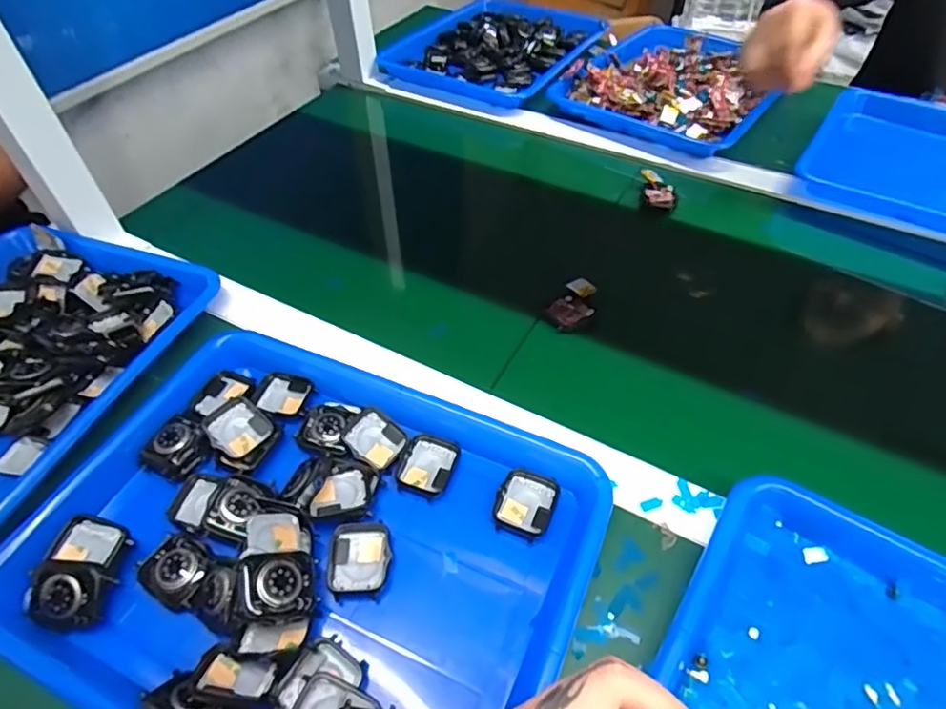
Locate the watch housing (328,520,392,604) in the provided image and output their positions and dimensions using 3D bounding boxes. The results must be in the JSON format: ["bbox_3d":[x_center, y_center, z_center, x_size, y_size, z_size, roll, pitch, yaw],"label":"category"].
[{"bbox_3d":[-0.071,0.129,0.357,0.037,0.008,0.046,-3,50,-1],"label":"watch housing"}]

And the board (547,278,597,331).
[{"bbox_3d":[0.092,-0.045,0.511,0.036,0.009,0.059,30,58,24],"label":"board"}]

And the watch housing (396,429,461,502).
[{"bbox_3d":[-0.033,0.079,0.406,0.038,0.006,0.047,14,52,13],"label":"watch housing"}]

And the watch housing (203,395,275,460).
[{"bbox_3d":[-0.174,0.055,0.419,0.042,0.009,0.040,35,54,6],"label":"watch housing"}]

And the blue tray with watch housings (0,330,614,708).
[{"bbox_3d":[-0.099,0.116,0.358,0.322,0.039,0.255,19,54,17],"label":"blue tray with watch housings"}]

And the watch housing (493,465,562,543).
[{"bbox_3d":[0.036,0.100,0.381,0.038,0.004,0.045,19,54,17],"label":"watch housing"}]

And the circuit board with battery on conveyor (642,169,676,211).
[{"bbox_3d":[0.207,-0.185,0.635,0.032,0.017,0.055,1,50,3],"label":"circuit board with battery on conveyor"}]

